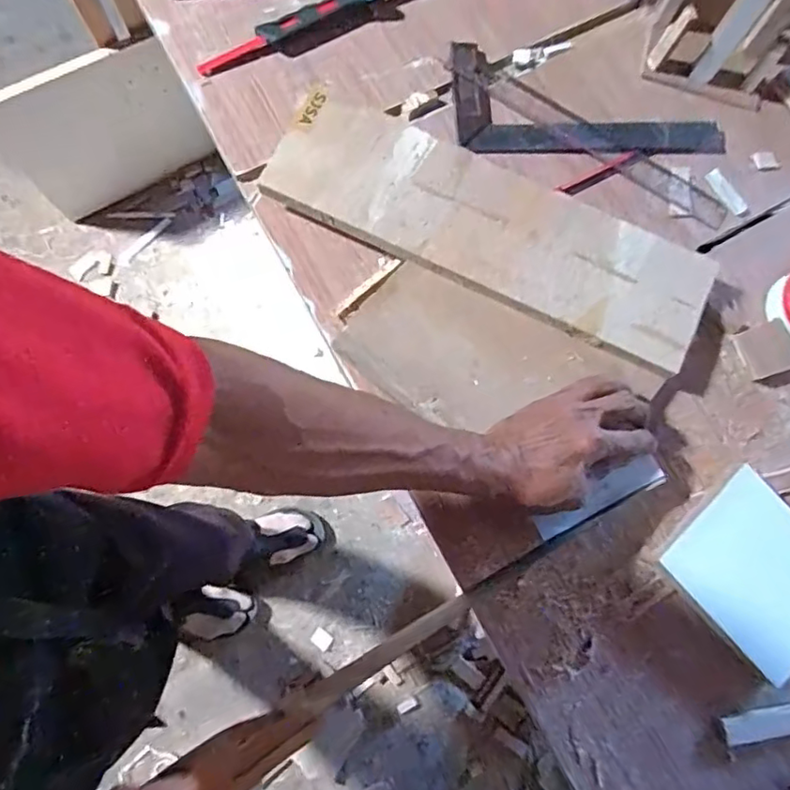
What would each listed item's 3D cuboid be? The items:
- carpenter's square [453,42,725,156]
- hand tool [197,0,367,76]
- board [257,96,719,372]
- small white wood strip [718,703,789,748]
[{"bbox_3d":[0.186,-0.277,0.556,0.257,0.021,0.112,0,77,-2],"label":"carpenter's square"},{"bbox_3d":[-0.049,-0.378,0.559,0.302,0.012,0.022,-27,80,-8],"label":"hand tool"},{"bbox_3d":[0.081,-0.144,0.492,0.370,0.010,0.113,25,79,3],"label":"board"},{"bbox_3d":[0.305,0.248,0.444,0.113,0.004,0.020,-9,78,-4],"label":"small white wood strip"}]

